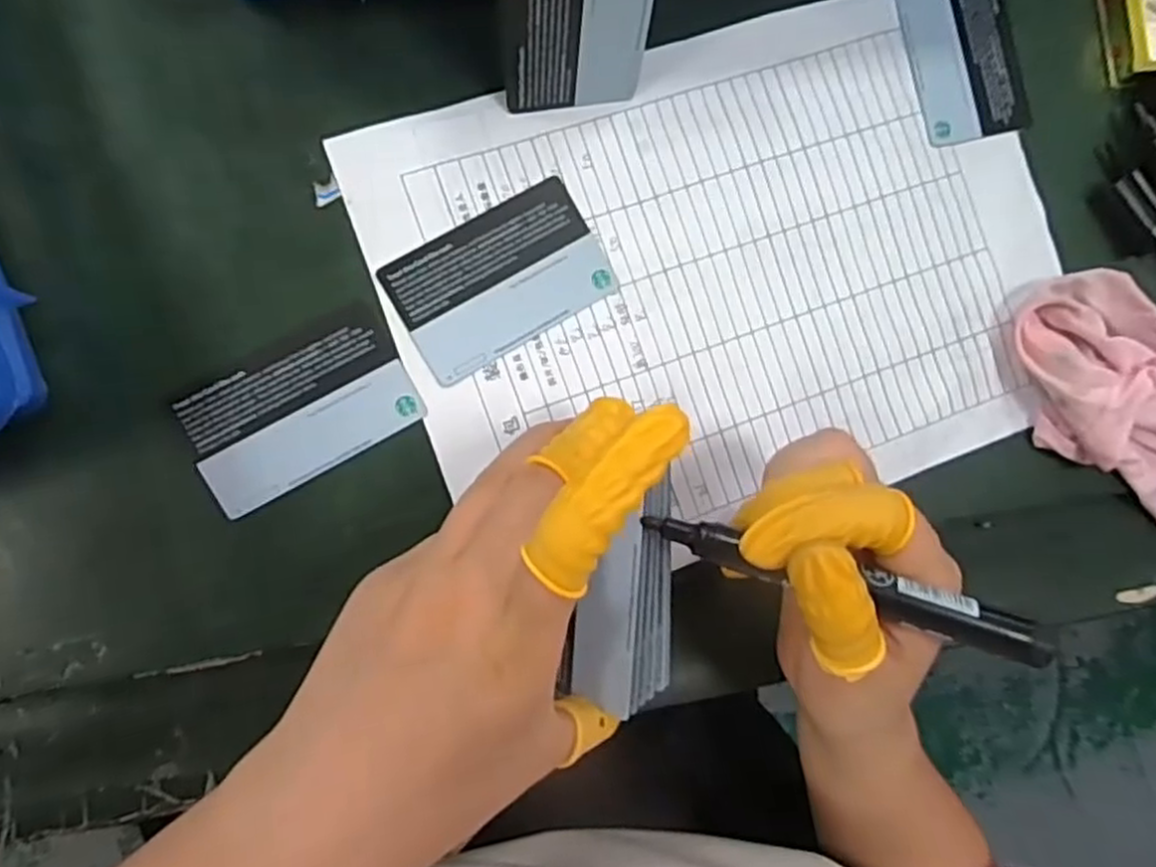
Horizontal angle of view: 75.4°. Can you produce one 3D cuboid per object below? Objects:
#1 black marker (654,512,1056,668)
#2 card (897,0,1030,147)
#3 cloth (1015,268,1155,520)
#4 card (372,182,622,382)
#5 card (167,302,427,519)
[{"bbox_3d":[0.082,0.047,0.232,0.126,0.010,0.015,15,87,5],"label":"black marker"},{"bbox_3d":[0.174,-0.176,0.338,0.050,0.004,0.084,-14,92,-9],"label":"card"},{"bbox_3d":[0.252,-0.009,0.337,0.138,0.028,0.068,38,84,-7],"label":"cloth"},{"bbox_3d":[-0.031,-0.062,0.301,0.084,0.004,0.053,-31,95,-8],"label":"card"},{"bbox_3d":[-0.107,-0.010,0.287,0.083,0.004,0.052,-30,94,-8],"label":"card"}]

